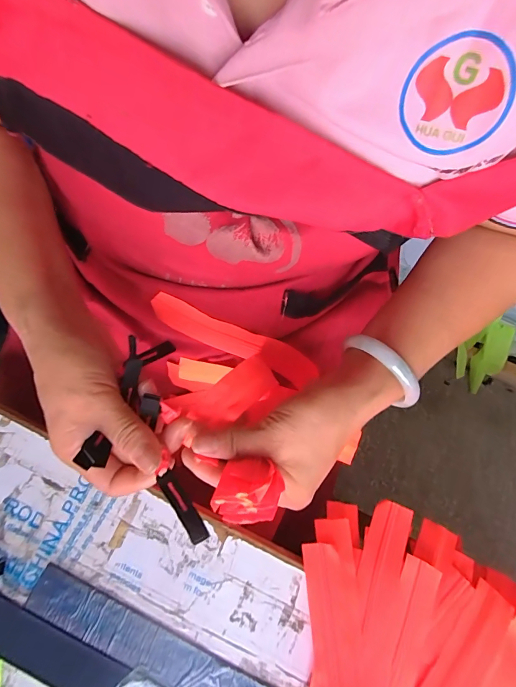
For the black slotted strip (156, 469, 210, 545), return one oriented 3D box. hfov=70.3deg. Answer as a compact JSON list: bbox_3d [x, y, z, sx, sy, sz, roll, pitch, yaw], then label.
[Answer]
[{"bbox_3d":[-0.045,0.097,0.219,0.010,0.005,0.047,-39,56,-11],"label":"black slotted strip"}]

